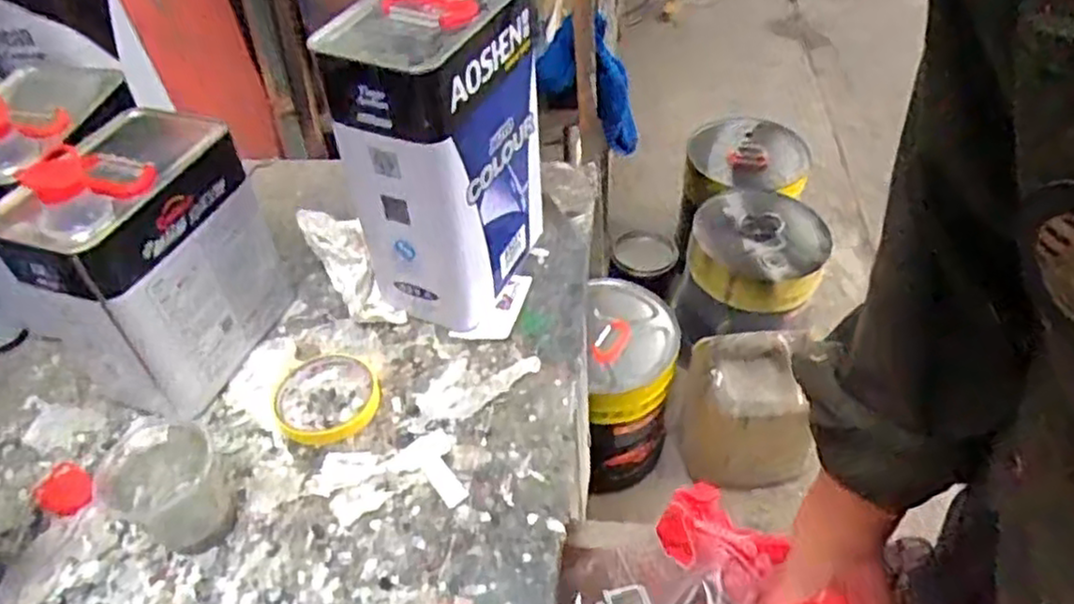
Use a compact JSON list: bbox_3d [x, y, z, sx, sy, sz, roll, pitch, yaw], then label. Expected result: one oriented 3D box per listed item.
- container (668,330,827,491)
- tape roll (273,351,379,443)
[{"bbox_3d":[0.376,0.197,1.323,0.257,0.299,0.191,-5,46,1],"label":"container"},{"bbox_3d":[-0.175,0.079,0.610,0.086,0.012,0.091,-2,47,2],"label":"tape roll"}]

